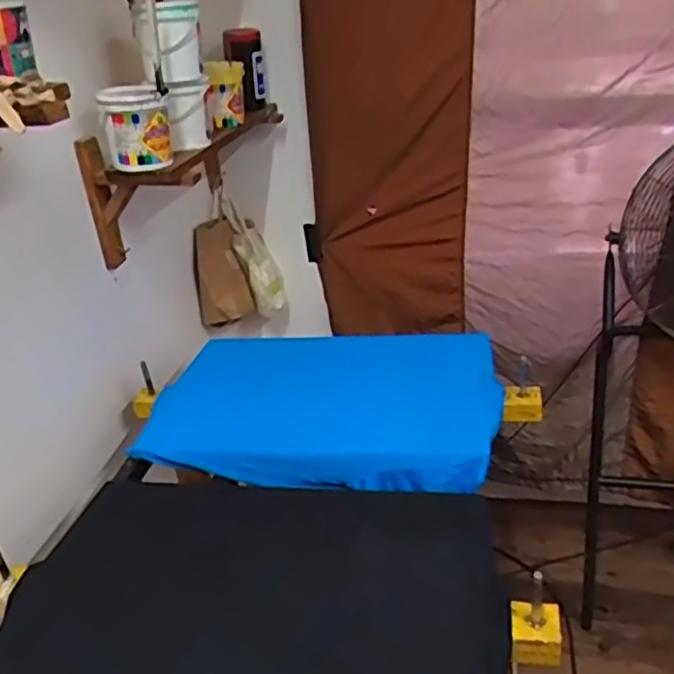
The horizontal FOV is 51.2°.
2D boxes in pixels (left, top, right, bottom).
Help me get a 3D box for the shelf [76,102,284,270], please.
[{"bbox_3d":[-0.309,-0.364,1.554,0.227,0.228,0.613,2,28,14],"label":"shelf"}]

